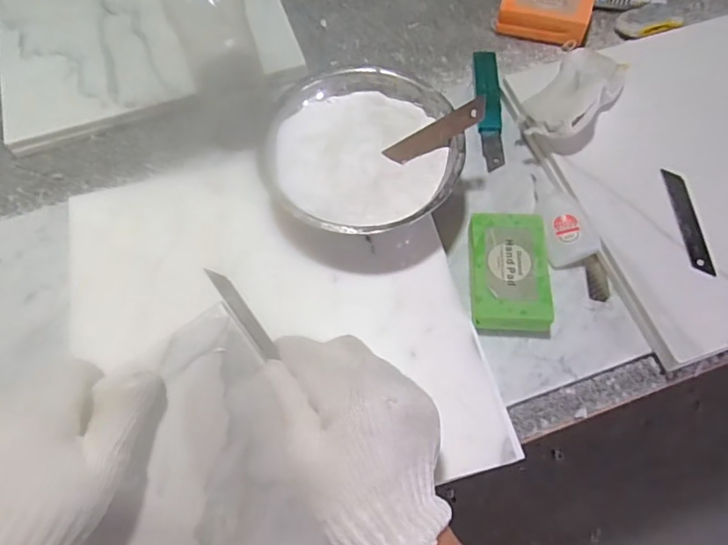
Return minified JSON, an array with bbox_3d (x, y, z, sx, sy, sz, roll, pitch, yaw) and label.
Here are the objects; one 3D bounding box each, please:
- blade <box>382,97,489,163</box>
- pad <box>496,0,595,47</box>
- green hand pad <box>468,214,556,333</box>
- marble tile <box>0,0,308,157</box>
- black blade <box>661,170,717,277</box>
[{"bbox_3d":[0.060,-0.112,0.433,0.086,0.004,0.021,-27,96,18],"label":"blade"},{"bbox_3d":[0.195,-0.280,0.571,0.093,0.033,0.065,13,67,9],"label":"pad"},{"bbox_3d":[0.117,0.001,0.436,0.061,0.033,0.097,2,65,2],"label":"green hand pad"},{"bbox_3d":[-0.251,-0.294,0.590,0.302,0.014,0.299,-19,67,-7],"label":"marble tile"},{"bbox_3d":[0.271,-0.043,0.443,0.023,0.006,0.096,1,66,-11],"label":"black blade"}]

